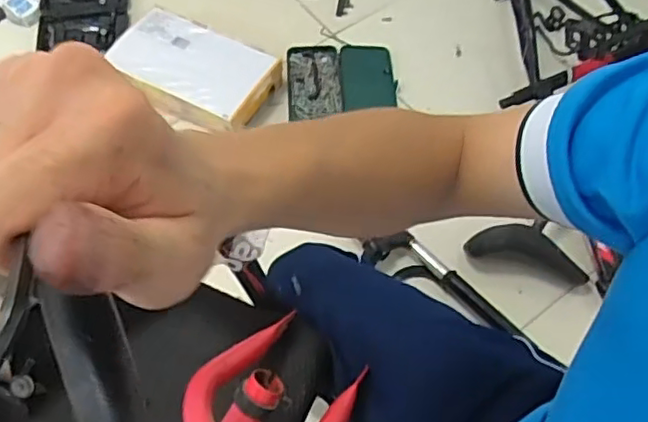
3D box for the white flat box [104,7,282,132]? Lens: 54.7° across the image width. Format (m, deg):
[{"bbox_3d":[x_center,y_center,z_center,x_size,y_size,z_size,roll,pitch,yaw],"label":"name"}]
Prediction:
[{"bbox_3d":[-0.286,-0.313,1.371,0.348,0.075,0.201,23,63,13],"label":"white flat box"}]

